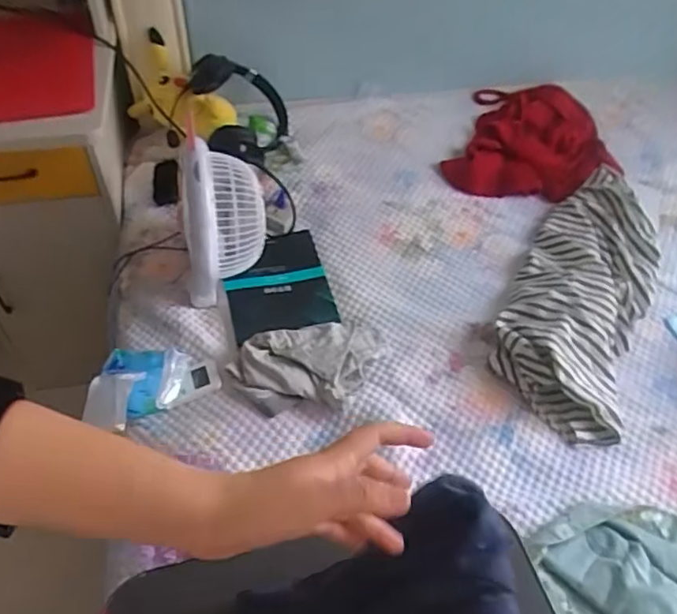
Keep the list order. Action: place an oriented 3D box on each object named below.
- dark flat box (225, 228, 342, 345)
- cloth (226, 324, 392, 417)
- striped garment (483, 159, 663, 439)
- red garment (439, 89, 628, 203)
[{"bbox_3d":[-0.116,-0.036,1.159,0.195,0.034,0.263,-12,48,-12],"label":"dark flat box"},{"bbox_3d":[-0.043,0.099,1.018,0.260,0.045,0.156,-6,50,-8],"label":"cloth"},{"bbox_3d":[0.466,-0.048,1.132,0.235,0.083,0.600,22,52,16],"label":"striped garment"},{"bbox_3d":[0.423,-0.377,1.383,0.360,0.098,0.305,0,50,-2],"label":"red garment"}]

